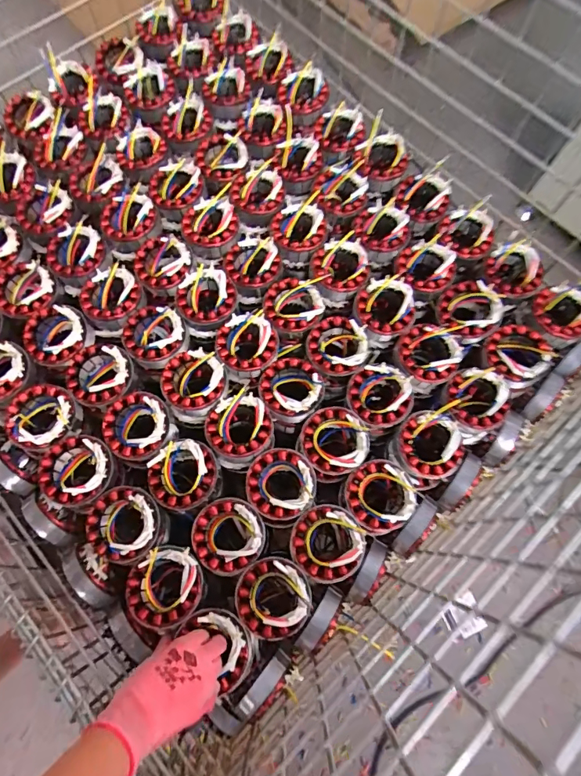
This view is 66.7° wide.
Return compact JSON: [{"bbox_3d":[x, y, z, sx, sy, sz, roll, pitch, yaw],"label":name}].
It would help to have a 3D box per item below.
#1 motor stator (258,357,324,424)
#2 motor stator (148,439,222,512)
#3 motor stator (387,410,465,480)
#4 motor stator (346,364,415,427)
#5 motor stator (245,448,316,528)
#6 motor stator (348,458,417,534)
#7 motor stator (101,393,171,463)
[{"bbox_3d":[0.001,0.001,0.600,0.083,0.041,0.086,1,73,-2],"label":"motor stator"},{"bbox_3d":[-0.134,0.111,0.561,0.086,0.048,0.085,-24,76,-9],"label":"motor stator"},{"bbox_3d":[0.181,0.078,0.589,0.091,0.057,0.081,9,73,1],"label":"motor stator"},{"bbox_3d":[0.120,0.014,0.606,0.084,0.056,0.081,1,73,-2],"label":"motor stator"},{"bbox_3d":[-0.012,0.124,0.564,0.086,0.048,0.087,1,73,-2],"label":"motor stator"},{"bbox_3d":[0.117,0.141,0.572,0.087,0.058,0.088,1,73,-2],"label":"motor stator"},{"bbox_3d":[-0.200,0.053,0.578,0.084,0.049,0.082,1,73,-2],"label":"motor stator"}]

